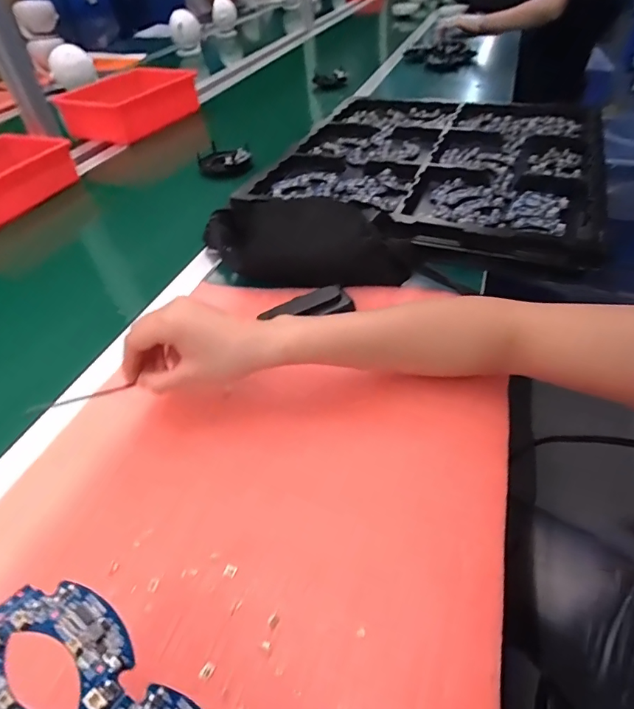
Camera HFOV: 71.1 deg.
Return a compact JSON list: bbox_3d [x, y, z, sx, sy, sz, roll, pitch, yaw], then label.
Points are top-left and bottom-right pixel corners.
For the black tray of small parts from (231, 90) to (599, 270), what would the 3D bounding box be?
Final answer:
[{"bbox_3d":[0.207,-0.340,0.757,0.481,0.034,0.586,14,47,19],"label":"black tray of small parts"}]

